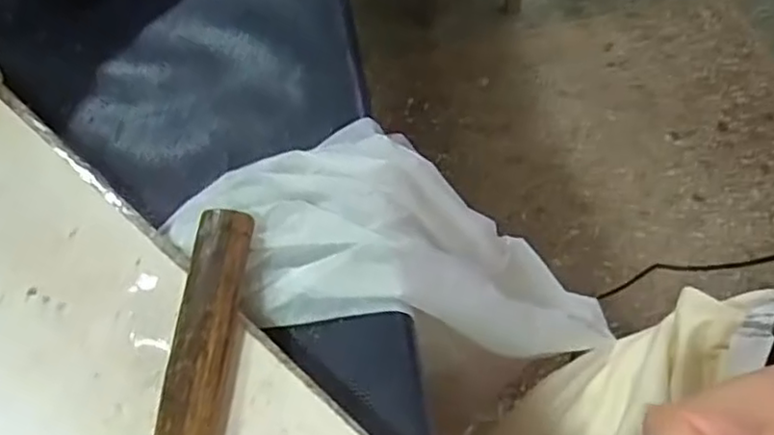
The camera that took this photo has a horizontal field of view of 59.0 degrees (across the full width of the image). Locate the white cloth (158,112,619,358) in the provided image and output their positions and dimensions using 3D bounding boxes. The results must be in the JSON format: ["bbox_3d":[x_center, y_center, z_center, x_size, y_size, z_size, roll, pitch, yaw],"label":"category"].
[{"bbox_3d":[0.027,0.030,0.407,0.080,0.289,0.114,-35,51,34],"label":"white cloth"}]

